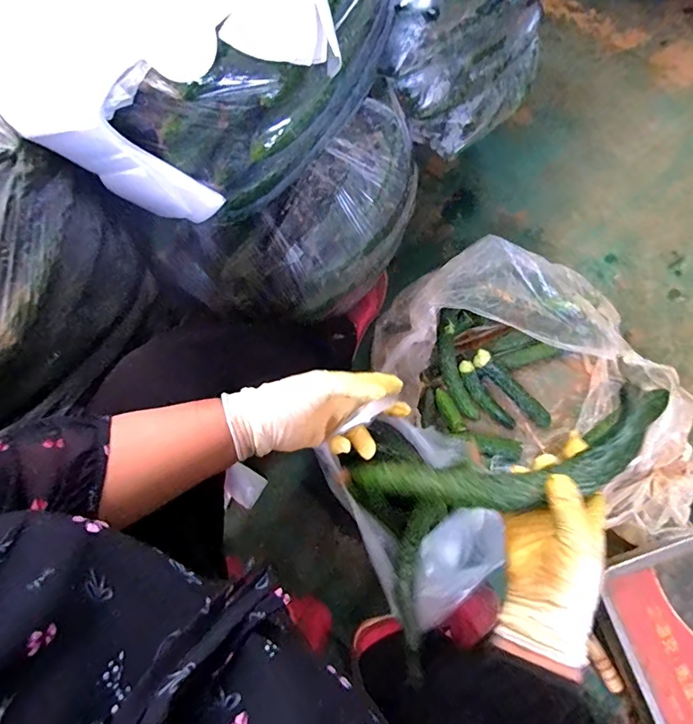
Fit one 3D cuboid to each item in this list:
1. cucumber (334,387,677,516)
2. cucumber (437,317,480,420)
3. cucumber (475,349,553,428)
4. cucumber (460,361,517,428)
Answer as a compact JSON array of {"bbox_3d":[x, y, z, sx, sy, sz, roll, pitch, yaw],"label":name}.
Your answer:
[{"bbox_3d":[0.141,0.097,0.404,0.298,0.032,0.070,-17,74,13],"label":"cucumber"},{"bbox_3d":[0.188,0.017,0.773,0.043,0.045,0.187,-20,101,-4],"label":"cucumber"},{"bbox_3d":[0.286,0.046,0.755,0.167,0.026,0.030,44,80,-1],"label":"cucumber"},{"bbox_3d":[0.241,0.060,0.769,0.032,0.028,0.146,-41,99,-9],"label":"cucumber"}]

